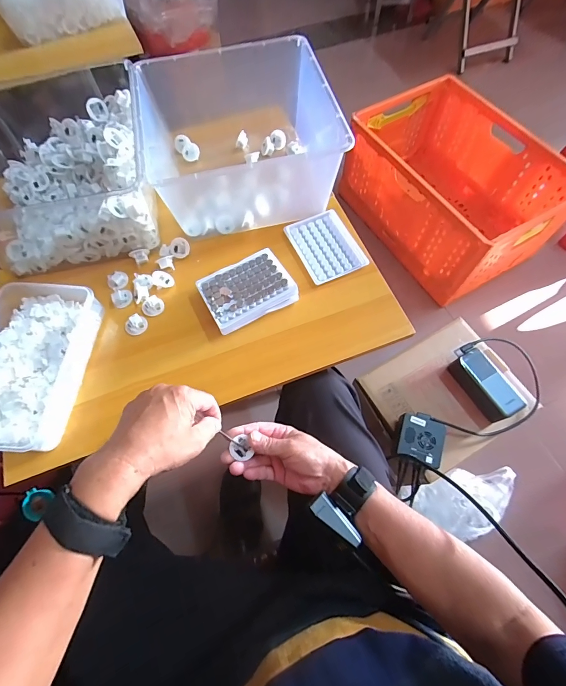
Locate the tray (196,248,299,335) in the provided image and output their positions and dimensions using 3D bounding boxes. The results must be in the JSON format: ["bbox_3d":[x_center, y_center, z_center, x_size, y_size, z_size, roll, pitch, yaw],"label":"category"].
[{"bbox_3d":[-0.056,-0.083,0.531,0.130,0.029,0.099,-27,68,-10],"label":"tray"}]

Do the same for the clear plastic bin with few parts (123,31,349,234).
[{"bbox_3d":[-0.075,-0.351,0.597,0.295,0.161,0.267,-13,67,-5],"label":"clear plastic bin with few parts"}]

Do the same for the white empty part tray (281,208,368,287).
[{"bbox_3d":[0.073,-0.168,0.587,0.101,0.012,0.135,-24,68,-9],"label":"white empty part tray"}]

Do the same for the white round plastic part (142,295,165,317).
[{"bbox_3d":[-0.207,-0.059,0.544,0.032,0.013,0.030,0,66,1],"label":"white round plastic part"}]

